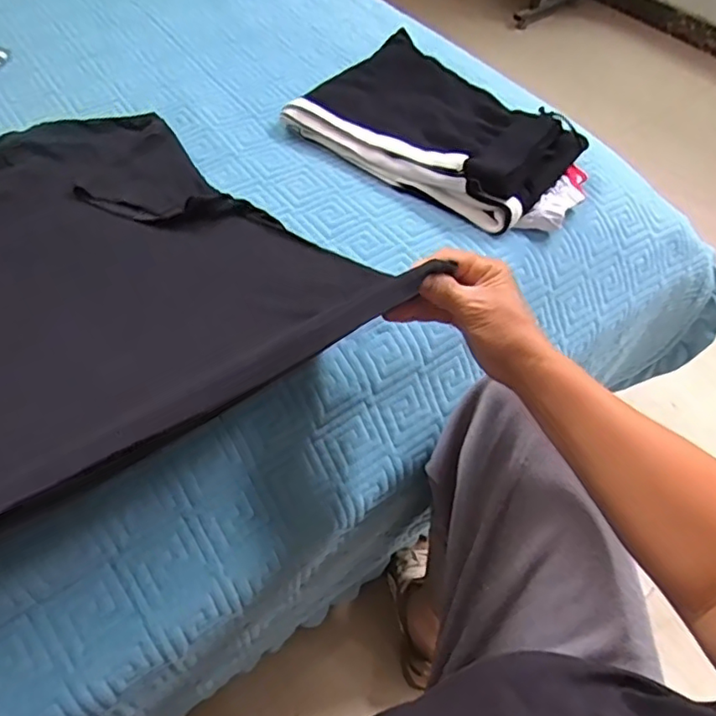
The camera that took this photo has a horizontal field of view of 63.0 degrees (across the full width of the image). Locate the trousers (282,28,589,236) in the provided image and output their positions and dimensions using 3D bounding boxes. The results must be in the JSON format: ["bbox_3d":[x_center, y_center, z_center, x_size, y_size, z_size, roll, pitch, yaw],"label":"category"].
[{"bbox_3d":[0.113,-0.325,0.776,0.355,0.065,0.271,34,57,18],"label":"trousers"}]

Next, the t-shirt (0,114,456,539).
[{"bbox_3d":[-0.275,-0.106,0.540,0.492,0.126,0.525,-25,60,-22],"label":"t-shirt"}]

